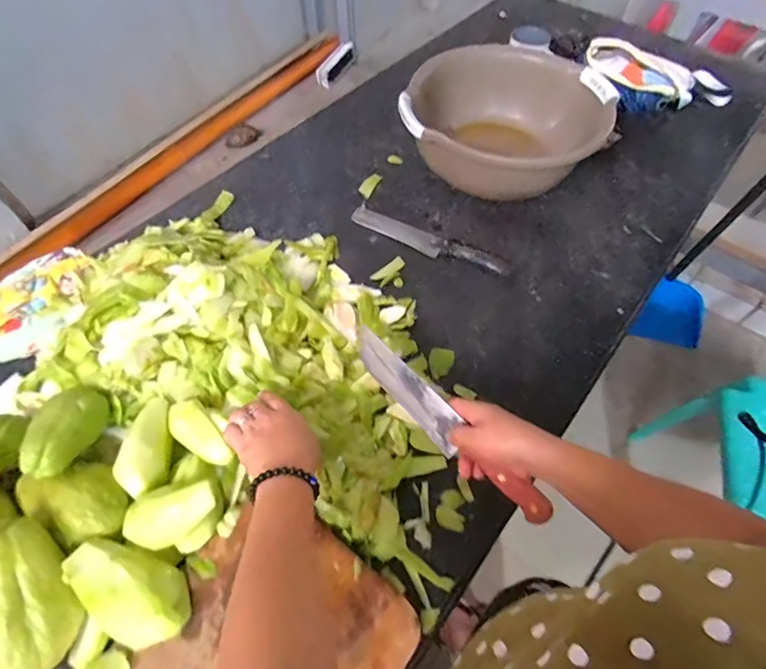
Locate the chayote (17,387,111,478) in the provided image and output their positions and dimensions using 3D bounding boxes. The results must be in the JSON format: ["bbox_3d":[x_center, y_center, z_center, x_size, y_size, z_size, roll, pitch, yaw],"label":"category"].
[{"bbox_3d":[-0.352,0.104,0.503,0.060,0.045,0.106,14,59,8],"label":"chayote"}]

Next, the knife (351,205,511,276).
[{"bbox_3d":[0.075,-0.158,0.761,0.280,0.014,0.048,26,62,15],"label":"knife"}]

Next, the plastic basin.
[{"bbox_3d":[0.226,-0.383,0.851,0.336,0.160,0.336,0,58,0],"label":"plastic basin"}]

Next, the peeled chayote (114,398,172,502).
[{"bbox_3d":[-0.276,0.127,0.528,0.043,0.049,0.118,-8,59,-5],"label":"peeled chayote"}]

